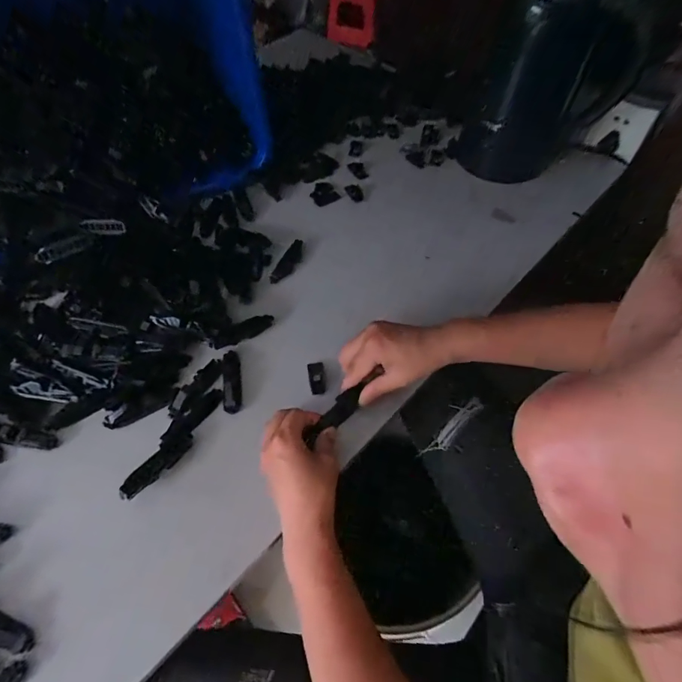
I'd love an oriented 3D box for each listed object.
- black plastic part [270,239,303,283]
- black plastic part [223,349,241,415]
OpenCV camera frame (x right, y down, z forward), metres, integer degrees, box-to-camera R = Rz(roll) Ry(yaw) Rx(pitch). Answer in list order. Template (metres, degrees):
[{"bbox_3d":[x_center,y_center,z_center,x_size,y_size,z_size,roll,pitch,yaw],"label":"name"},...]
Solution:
[{"bbox_3d":[-0.071,-0.107,0.570,0.018,0.014,0.077,22,60,15],"label":"black plastic part"},{"bbox_3d":[-0.124,0.045,0.477,0.018,0.012,0.076,-9,57,-5],"label":"black plastic part"}]

